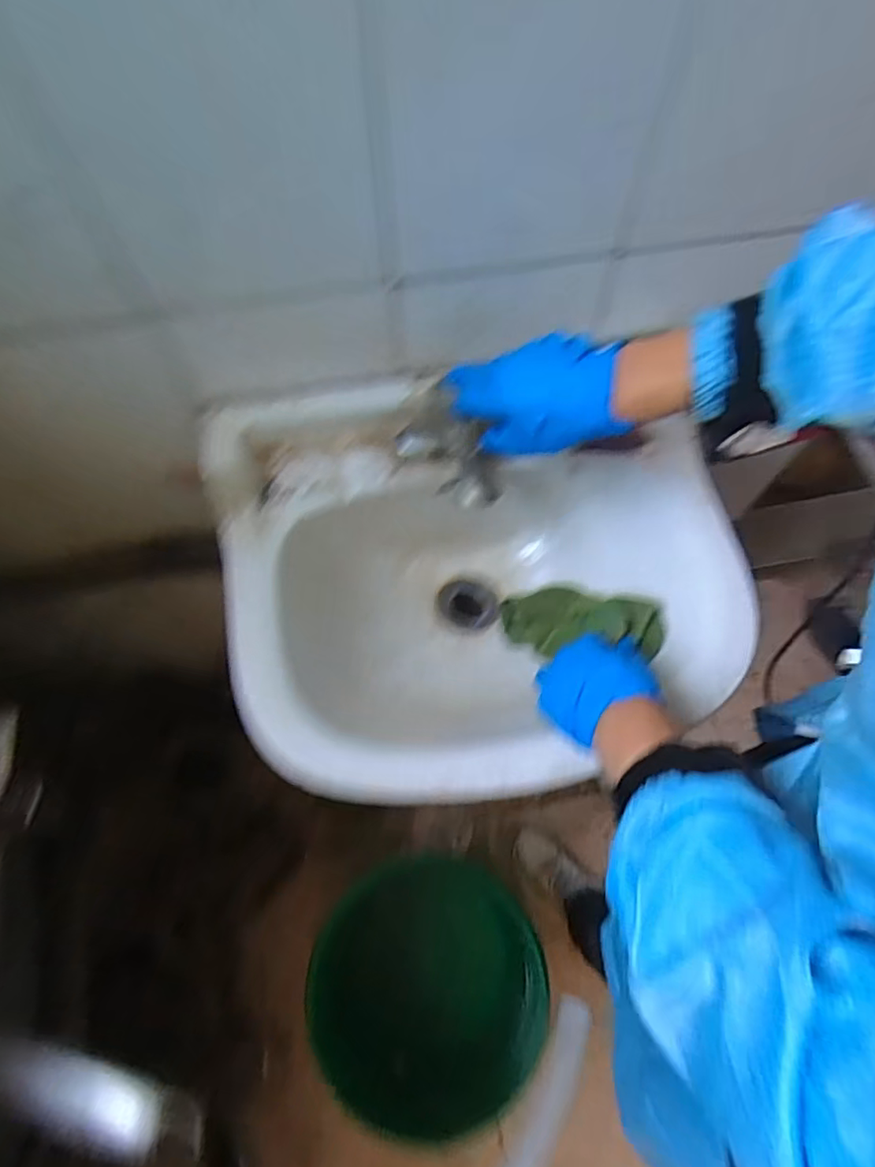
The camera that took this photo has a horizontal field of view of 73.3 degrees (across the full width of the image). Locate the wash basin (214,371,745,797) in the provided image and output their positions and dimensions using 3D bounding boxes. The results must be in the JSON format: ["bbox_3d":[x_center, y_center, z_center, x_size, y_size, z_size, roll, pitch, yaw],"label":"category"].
[{"bbox_3d":[0.041,0.002,0.597,0.449,0.186,0.384,-11,67,-5],"label":"wash basin"}]

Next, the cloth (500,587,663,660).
[{"bbox_3d":[0.143,0.035,0.615,0.066,0.180,0.079,41,67,-25],"label":"cloth"}]

